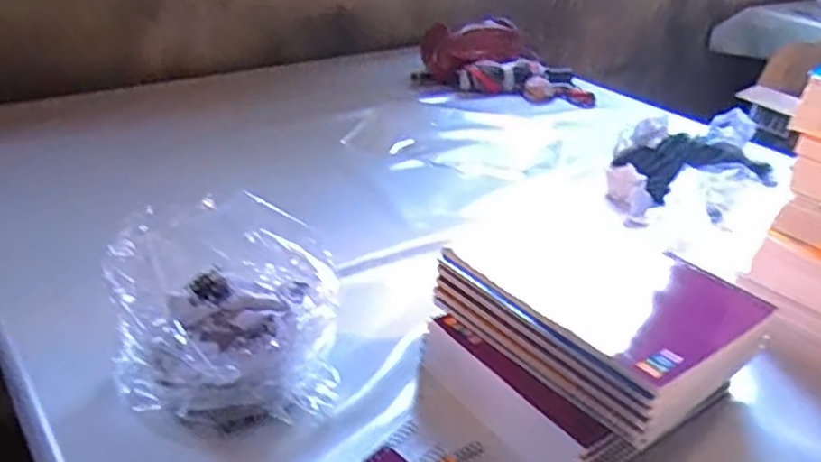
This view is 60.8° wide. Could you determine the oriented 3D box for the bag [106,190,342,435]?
[{"bbox_3d":[-0.167,0.073,0.646,0.196,0.147,0.148,-3,31,-11],"label":"bag"}]

